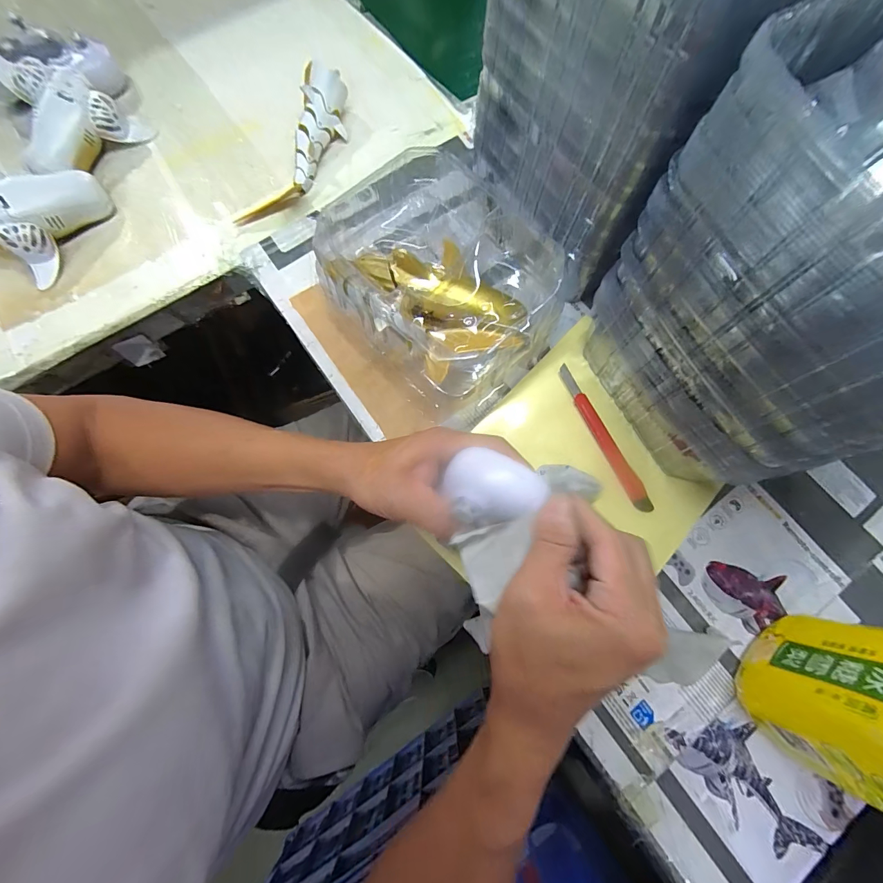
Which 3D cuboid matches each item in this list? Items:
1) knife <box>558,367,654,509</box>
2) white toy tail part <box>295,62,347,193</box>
[{"bbox_3d":[0.155,-0.006,0.370,0.015,0.008,0.156,-23,76,-7],"label":"knife"},{"bbox_3d":[-0.143,-0.358,0.445,0.048,0.046,0.147,7,74,2],"label":"white toy tail part"}]

